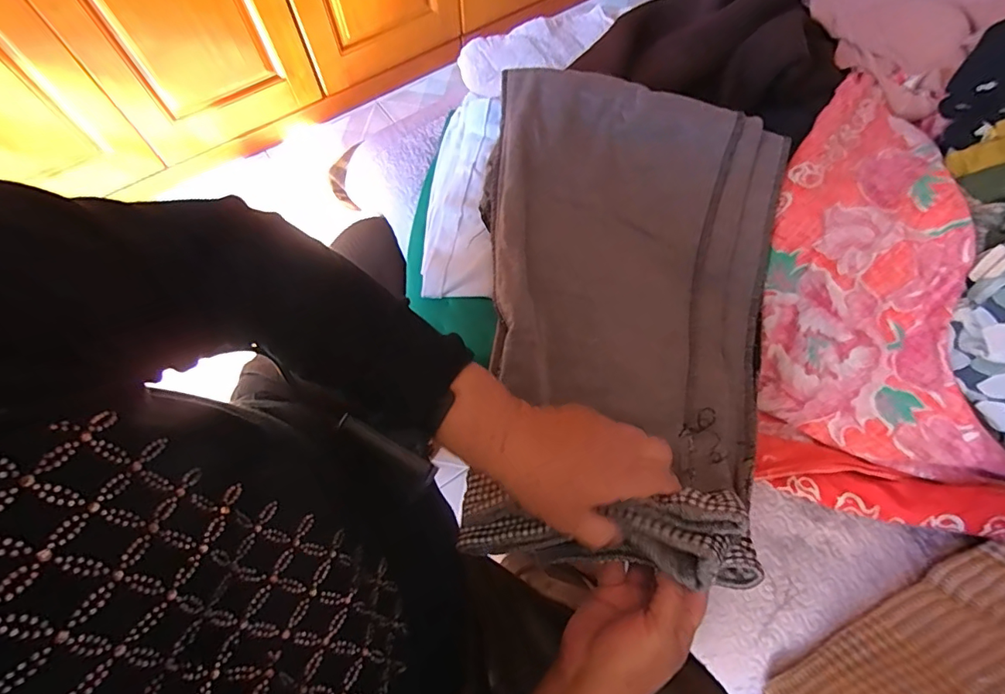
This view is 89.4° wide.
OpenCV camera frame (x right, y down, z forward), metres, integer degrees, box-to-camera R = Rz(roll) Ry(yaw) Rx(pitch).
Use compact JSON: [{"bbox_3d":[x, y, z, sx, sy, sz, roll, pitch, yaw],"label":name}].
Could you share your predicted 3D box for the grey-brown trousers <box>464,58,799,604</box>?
[{"bbox_3d":[0.105,-0.037,0.417,0.245,0.075,0.404,7,67,3],"label":"grey-brown trousers"}]

